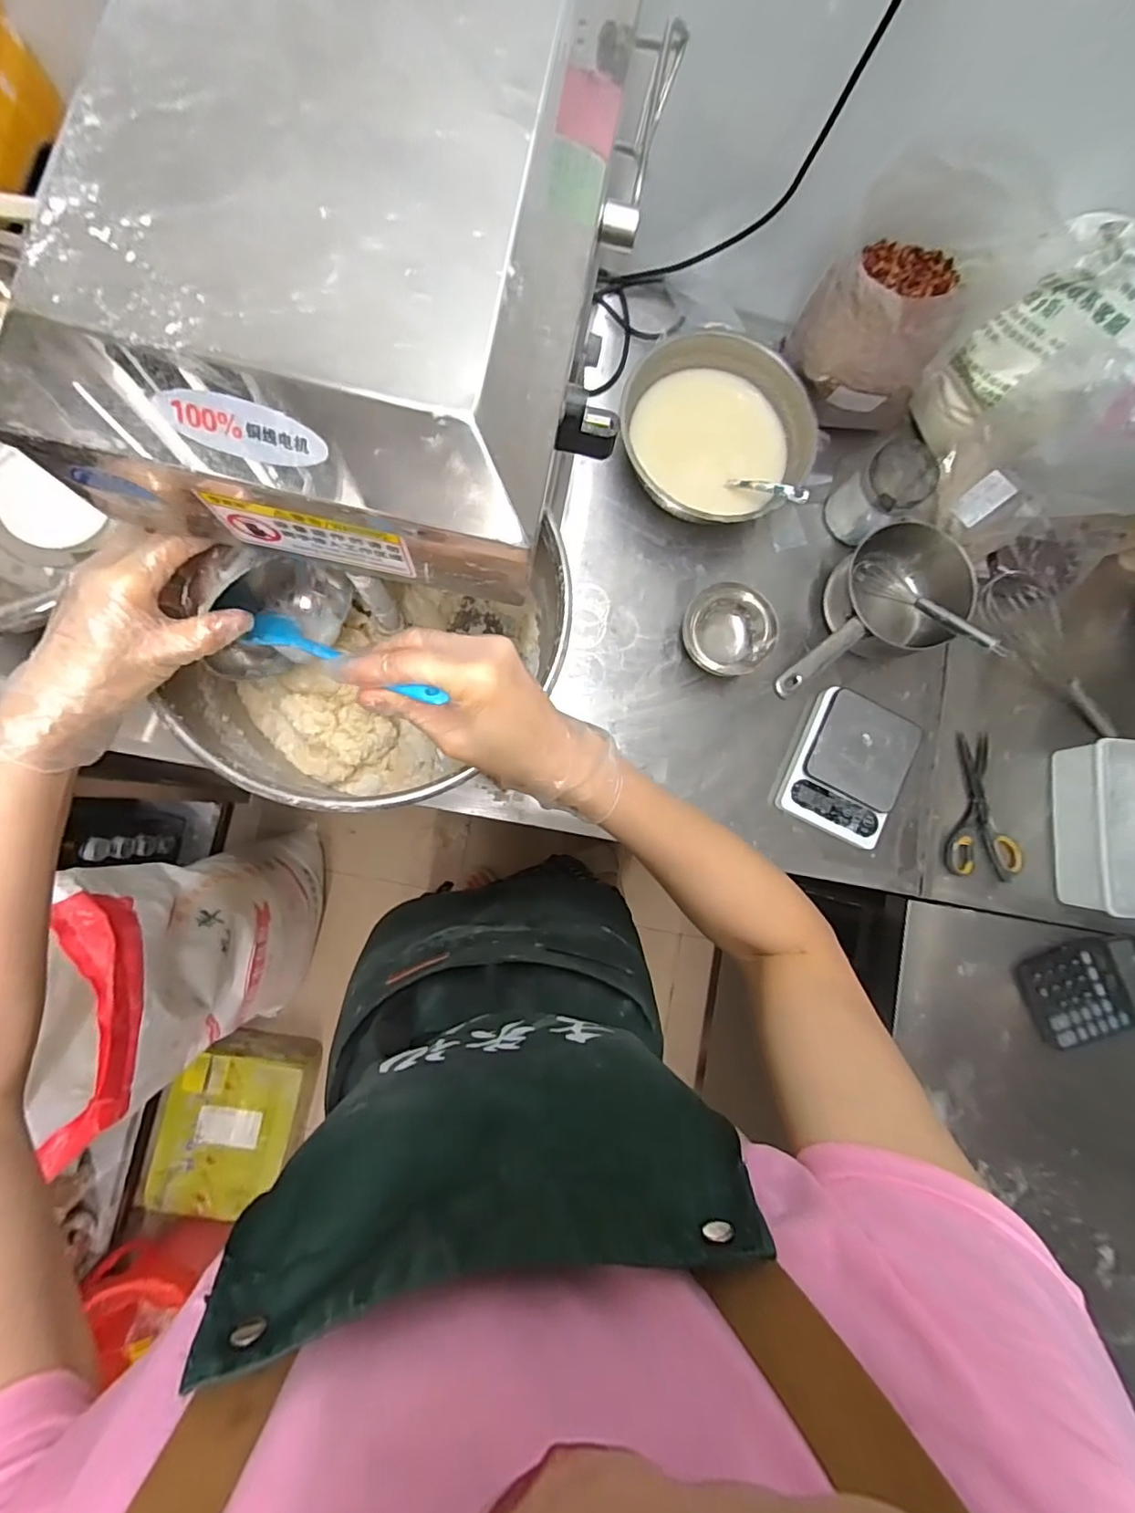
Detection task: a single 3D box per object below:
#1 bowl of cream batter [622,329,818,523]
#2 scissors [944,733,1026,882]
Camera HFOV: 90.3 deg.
[{"bbox_3d":[0.184,-0.392,0.703,0.211,0.093,0.225,1,84,-6],"label":"bowl of cream batter"},{"bbox_3d":[0.556,0.065,0.750,0.105,0.016,0.188,8,83,-5],"label":"scissors"}]

